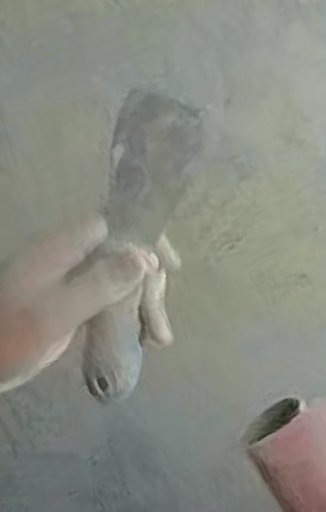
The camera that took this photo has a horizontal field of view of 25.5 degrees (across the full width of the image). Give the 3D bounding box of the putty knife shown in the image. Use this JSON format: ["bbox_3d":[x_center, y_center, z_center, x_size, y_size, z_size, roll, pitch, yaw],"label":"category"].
[{"bbox_3d":[-0.015,0.001,0.386,0.040,0.177,0.021,25,30,24],"label":"putty knife"}]

